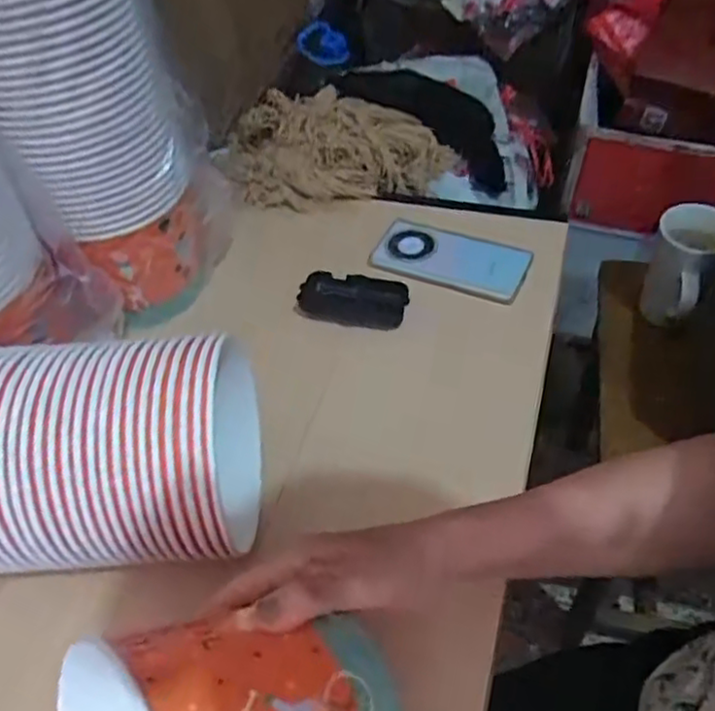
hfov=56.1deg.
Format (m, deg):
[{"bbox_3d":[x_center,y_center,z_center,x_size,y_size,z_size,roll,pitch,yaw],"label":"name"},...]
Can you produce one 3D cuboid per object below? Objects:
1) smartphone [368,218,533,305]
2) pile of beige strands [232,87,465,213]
[{"bbox_3d":[0.100,-0.111,0.730,0.166,0.013,0.083,20,55,21],"label":"smartphone"},{"bbox_3d":[-0.026,-0.256,0.848,0.300,0.095,0.162,-1,50,6],"label":"pile of beige strands"}]

